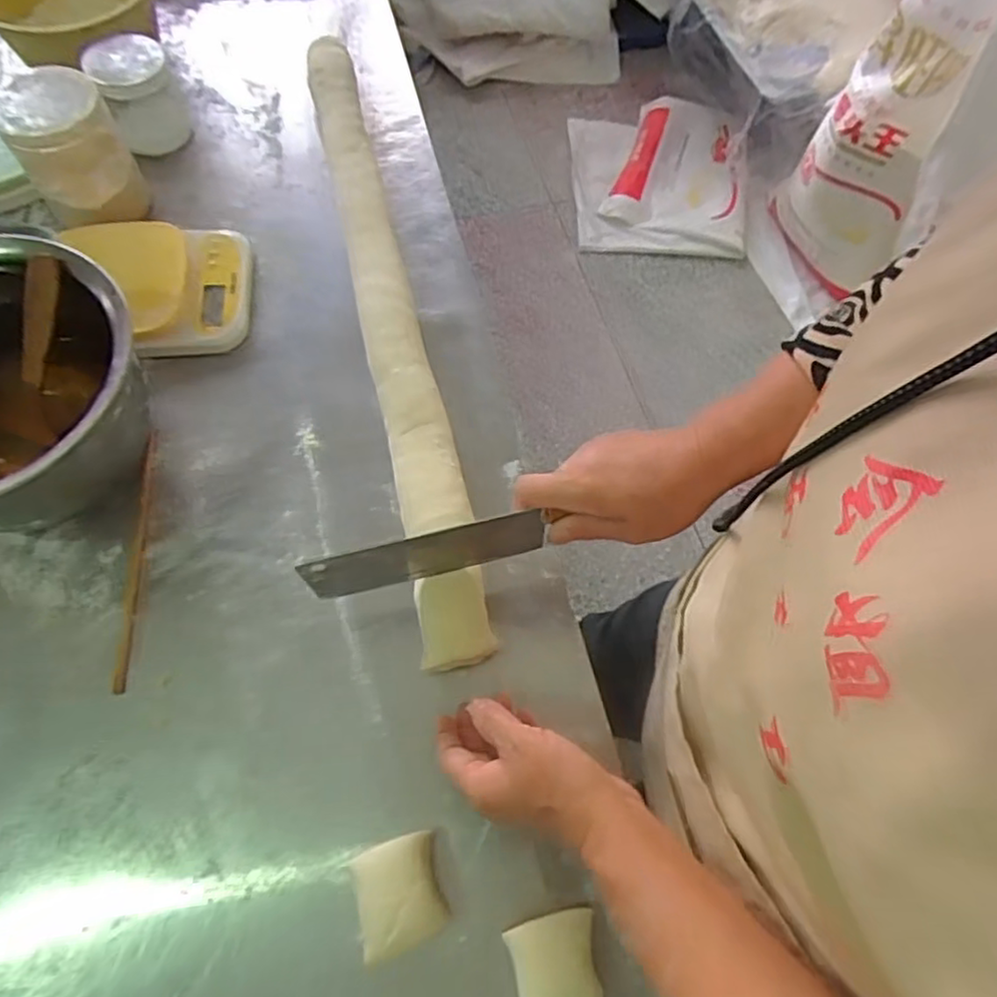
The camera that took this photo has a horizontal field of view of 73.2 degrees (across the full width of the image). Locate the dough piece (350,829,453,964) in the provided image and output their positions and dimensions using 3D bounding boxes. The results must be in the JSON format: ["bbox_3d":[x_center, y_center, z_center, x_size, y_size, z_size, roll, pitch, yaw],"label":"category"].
[{"bbox_3d":[-0.068,0.269,0.461,0.054,0.034,0.063,-15,67,-9],"label":"dough piece"}]

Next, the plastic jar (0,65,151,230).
[{"bbox_3d":[-0.430,-0.351,0.685,0.100,0.130,0.101,-28,70,-14],"label":"plastic jar"}]

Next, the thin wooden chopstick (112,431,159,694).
[{"bbox_3d":[-0.305,0.047,0.570,0.010,0.007,0.228,-3,65,-4],"label":"thin wooden chopstick"}]

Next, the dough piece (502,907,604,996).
[{"bbox_3d":[0.039,0.312,0.446,0.058,0.034,0.061,-13,67,-9],"label":"dough piece"}]

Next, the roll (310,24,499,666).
[{"bbox_3d":[-0.114,-0.206,0.674,0.059,0.050,0.745,-12,66,-8],"label":"roll"}]

